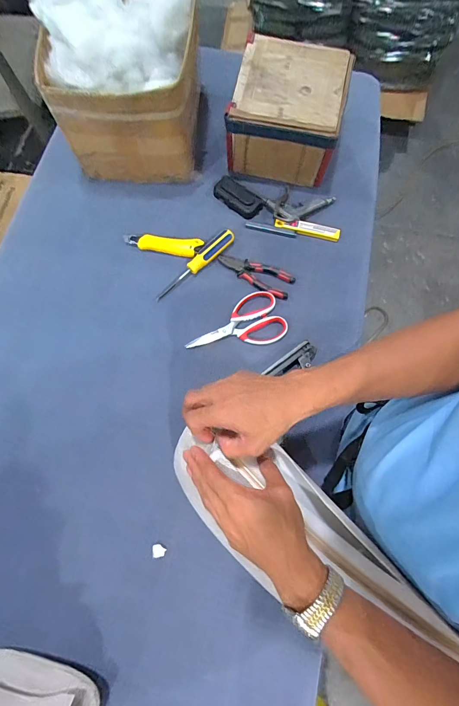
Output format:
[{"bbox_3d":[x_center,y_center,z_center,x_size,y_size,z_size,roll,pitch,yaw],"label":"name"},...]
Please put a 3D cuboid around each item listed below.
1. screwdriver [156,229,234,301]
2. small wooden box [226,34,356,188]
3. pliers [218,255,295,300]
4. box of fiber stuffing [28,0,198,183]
[{"bbox_3d":[-0.067,-0.174,0.629,0.038,0.027,0.191,41,79,11],"label":"screwdriver"},{"bbox_3d":[0.118,-0.485,0.655,0.208,0.140,0.208,14,75,5],"label":"small wooden box"},{"bbox_3d":[0.050,-0.158,0.626,0.152,0.012,0.055,25,77,8],"label":"pliers"},{"bbox_3d":[-0.192,-0.526,0.612,0.262,0.253,0.268,4,75,3],"label":"box of fiber stuffing"}]

